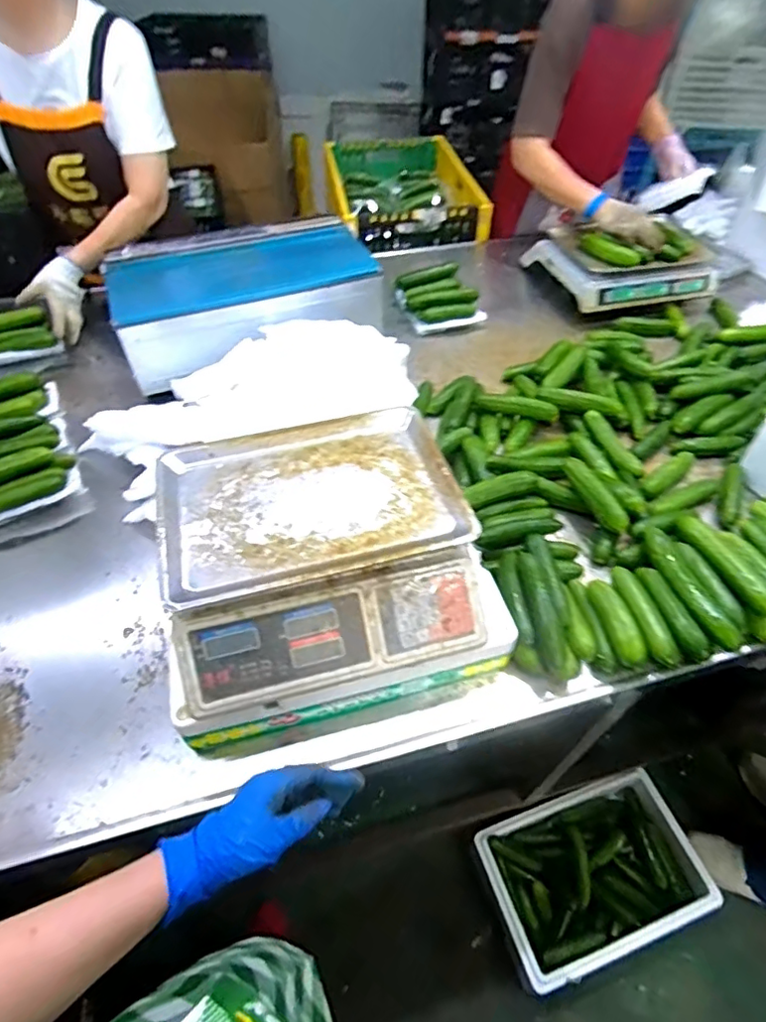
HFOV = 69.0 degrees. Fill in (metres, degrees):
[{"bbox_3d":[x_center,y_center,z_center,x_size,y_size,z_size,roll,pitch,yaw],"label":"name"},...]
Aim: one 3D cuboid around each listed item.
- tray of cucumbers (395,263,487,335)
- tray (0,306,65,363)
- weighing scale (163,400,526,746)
[{"bbox_3d":[0.122,-0.481,1.257,0.152,0.066,0.173,-14,50,-13],"label":"tray of cucumbers"},{"bbox_3d":[-0.745,-0.347,1.124,0.153,0.033,0.104,-21,80,-13],"label":"tray"},{"bbox_3d":[-0.073,0.058,0.696,0.373,0.186,0.316,-11,50,-10],"label":"weighing scale"}]

